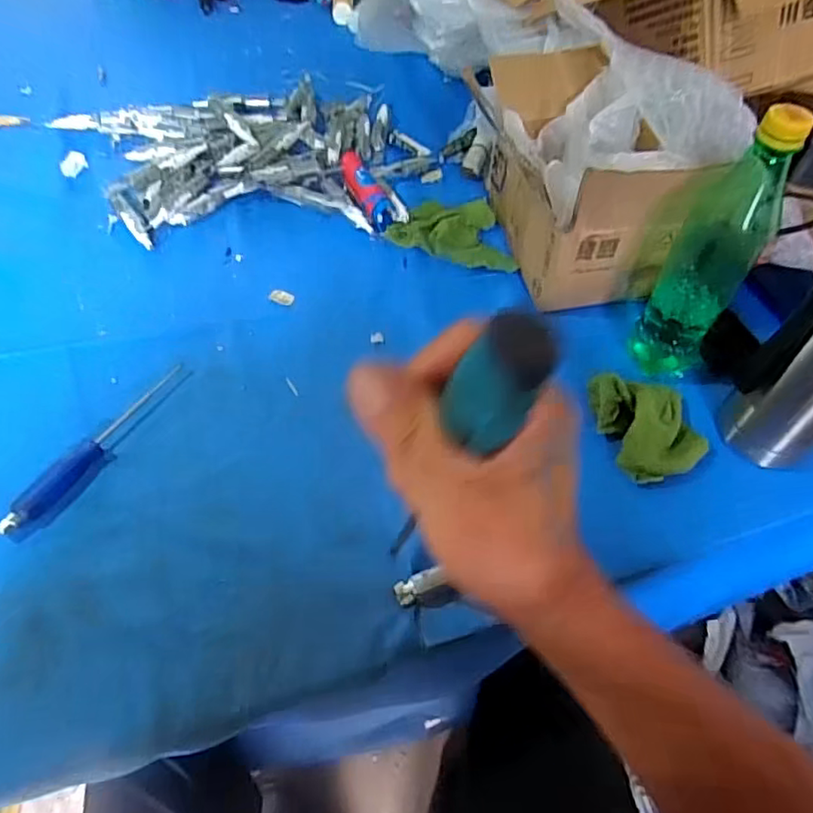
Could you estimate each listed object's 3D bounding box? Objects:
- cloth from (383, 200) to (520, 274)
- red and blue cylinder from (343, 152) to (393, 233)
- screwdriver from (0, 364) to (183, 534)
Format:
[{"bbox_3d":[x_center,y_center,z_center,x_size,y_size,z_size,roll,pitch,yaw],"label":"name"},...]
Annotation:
[{"bbox_3d":[0.047,-0.195,0.667,0.127,0.017,0.123,-6,55,-7],"label":"cloth"},{"bbox_3d":[-0.050,-0.263,0.699,0.034,0.025,0.145,-18,57,-15],"label":"red and blue cylinder"},{"bbox_3d":[-0.253,0.028,0.487,0.022,0.013,0.187,25,57,14],"label":"screwdriver"}]

